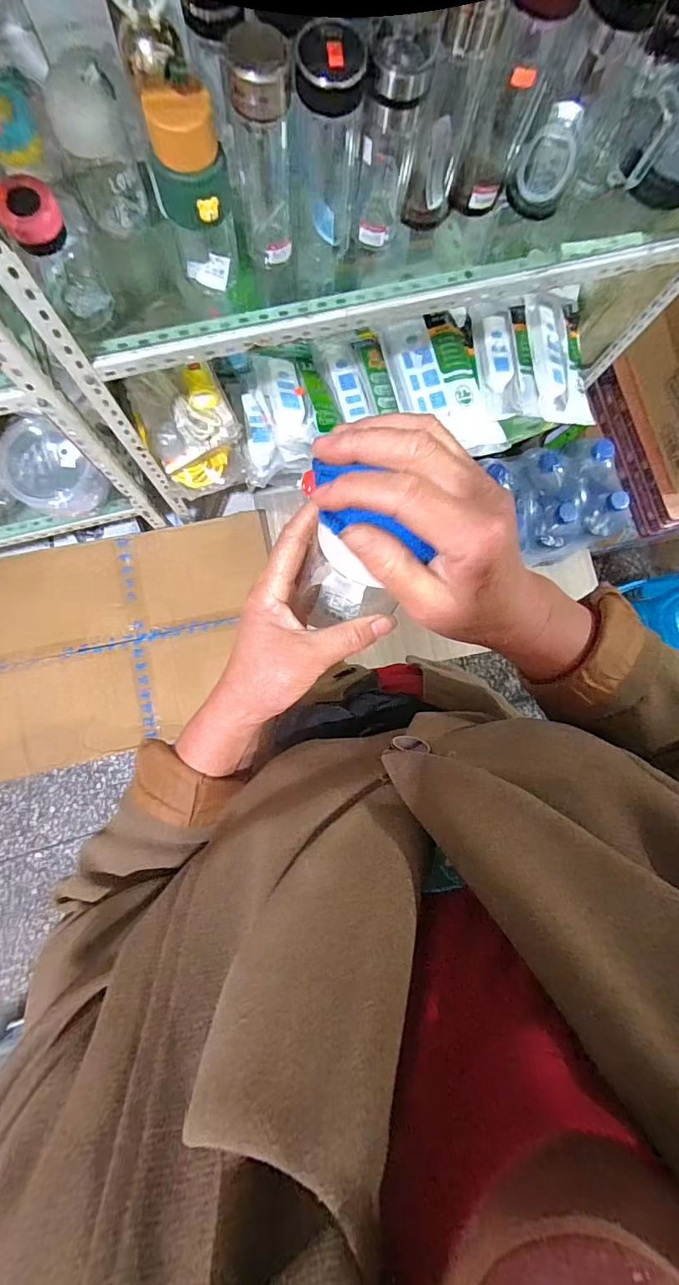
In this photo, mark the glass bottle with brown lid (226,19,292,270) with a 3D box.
[{"bbox_3d":[-0.077,-0.503,0.489,0.057,0.190,0.059,3,85,-5],"label":"glass bottle with brown lid"}]

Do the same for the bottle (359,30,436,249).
[{"bbox_3d":[0.053,-0.528,0.503,0.052,0.166,0.052,0,85,-5],"label":"bottle"}]

